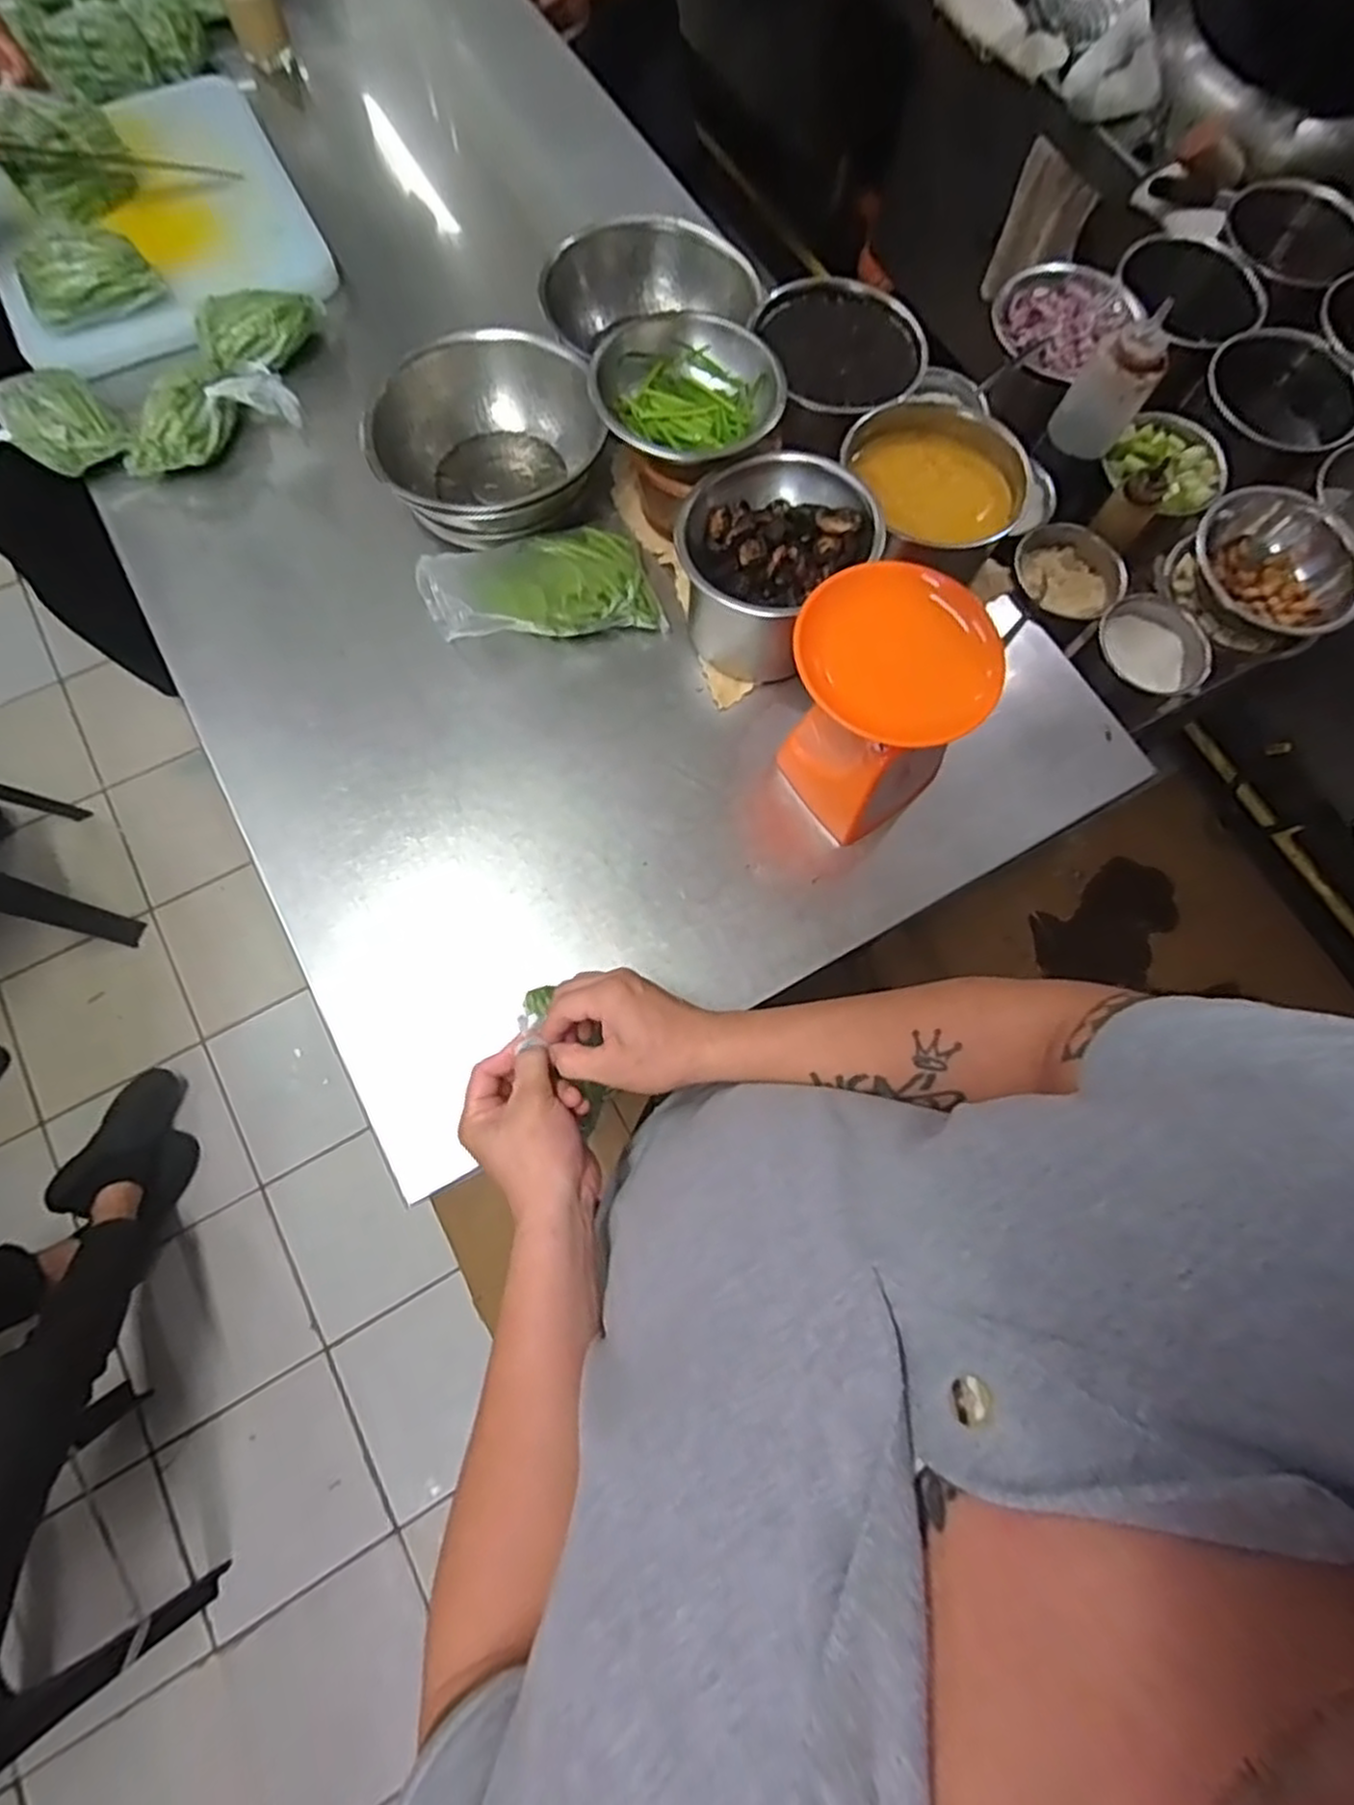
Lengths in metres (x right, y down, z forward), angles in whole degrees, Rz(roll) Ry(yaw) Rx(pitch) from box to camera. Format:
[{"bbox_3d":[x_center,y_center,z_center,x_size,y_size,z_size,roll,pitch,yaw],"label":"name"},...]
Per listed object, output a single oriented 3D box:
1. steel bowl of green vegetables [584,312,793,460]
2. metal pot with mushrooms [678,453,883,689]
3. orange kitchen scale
[{"bbox_3d":[0.010,-0.464,0.691,0.170,0.069,0.143,-23,86,-6],"label":"steel bowl of green vegetables"},{"bbox_3d":[0.083,-0.295,0.698,0.168,0.138,0.147,18,73,3],"label":"metal pot with mushrooms"},{"bbox_3d":[0.165,-0.163,0.642,0.139,0.185,0.153,-43,79,-13],"label":"orange kitchen scale"}]

